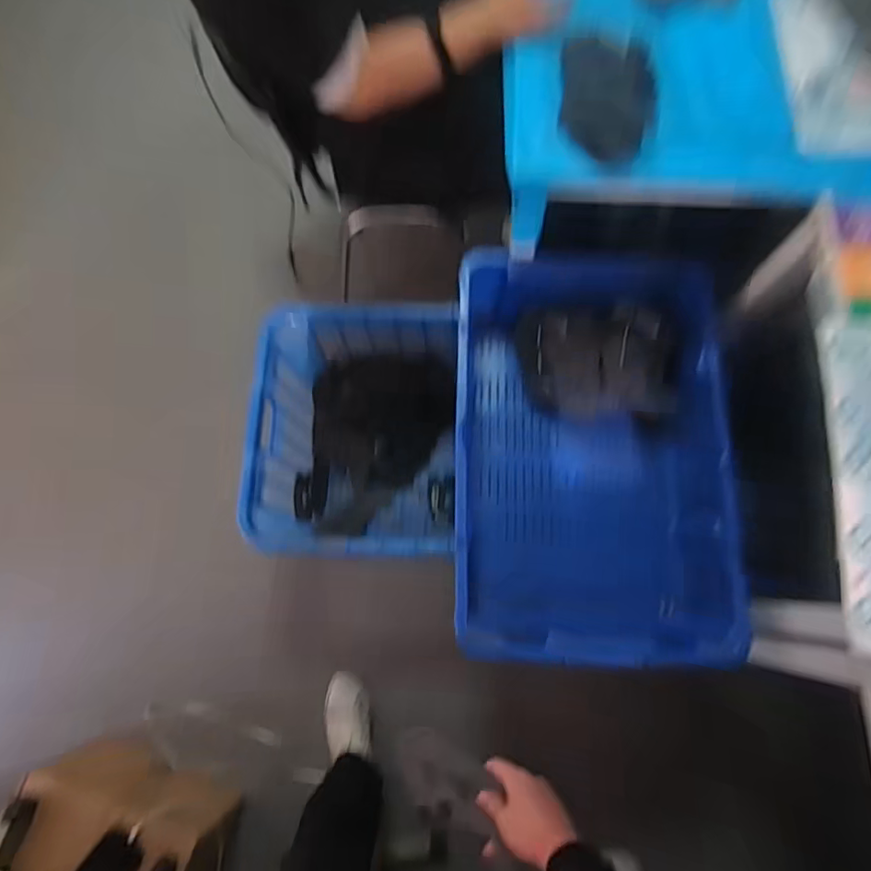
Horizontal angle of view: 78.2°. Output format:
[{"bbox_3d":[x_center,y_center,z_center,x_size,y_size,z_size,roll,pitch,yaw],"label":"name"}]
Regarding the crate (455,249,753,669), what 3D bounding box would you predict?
[{"bbox_3d":[0.256,0.017,0.949,0.432,0.209,0.670,2,76,2],"label":"crate"}]

